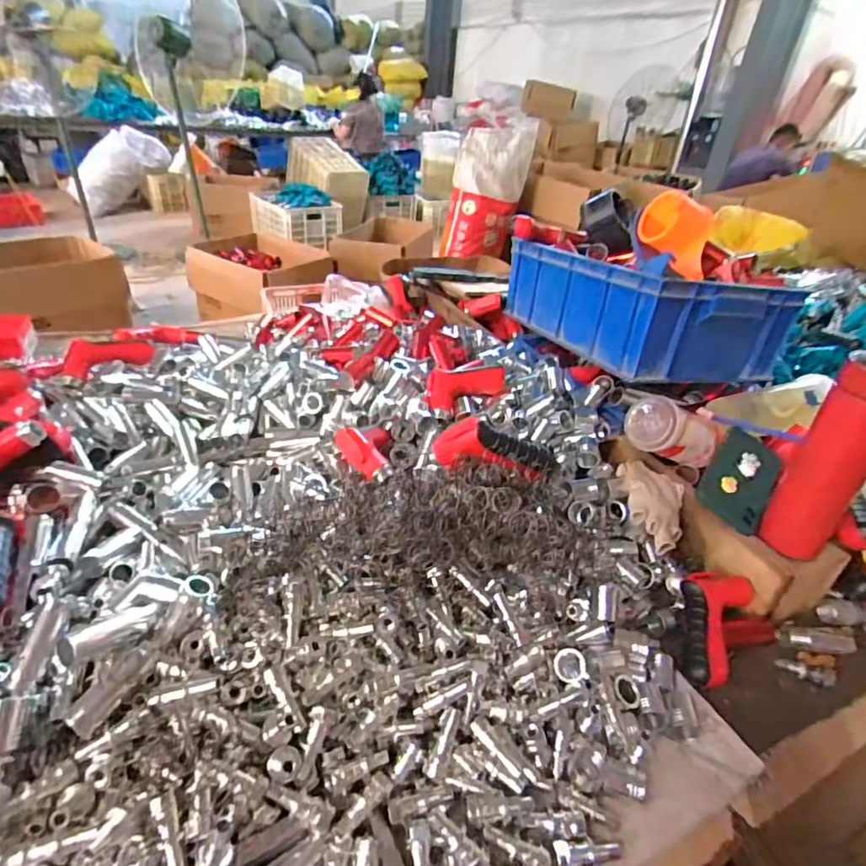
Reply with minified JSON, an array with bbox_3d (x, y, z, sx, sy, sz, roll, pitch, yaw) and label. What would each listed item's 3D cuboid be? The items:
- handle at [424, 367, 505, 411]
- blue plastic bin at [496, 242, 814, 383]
[{"bbox_3d":[0.047,-0.066,0.757,0.125,0.025,0.062,-13,76,-22],"label":"handle"},{"bbox_3d":[0.332,-0.231,0.889,0.255,0.157,0.407,-10,37,-22],"label":"blue plastic bin"}]

